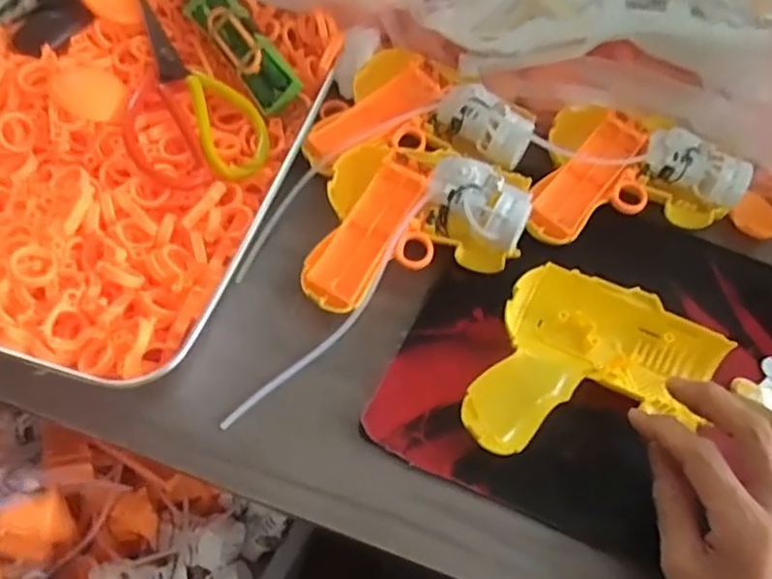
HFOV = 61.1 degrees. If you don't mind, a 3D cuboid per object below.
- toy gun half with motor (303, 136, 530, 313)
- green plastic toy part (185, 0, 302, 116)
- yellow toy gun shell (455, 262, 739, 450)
[{"bbox_3d":[0.019,-0.038,0.414,0.127,0.034,0.120,17,61,5],"label":"toy gun half with motor"},{"bbox_3d":[-0.098,-0.170,0.450,0.033,0.022,0.114,-40,79,20],"label":"green plastic toy part"},{"bbox_3d":[0.122,0.055,0.386,0.125,0.038,0.116,25,62,10],"label":"yellow toy gun shell"}]

